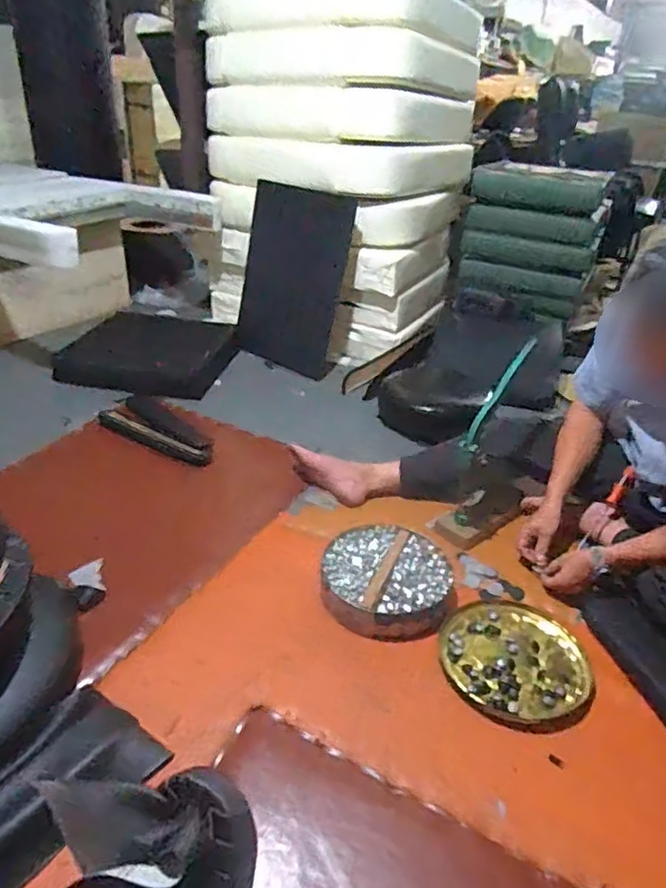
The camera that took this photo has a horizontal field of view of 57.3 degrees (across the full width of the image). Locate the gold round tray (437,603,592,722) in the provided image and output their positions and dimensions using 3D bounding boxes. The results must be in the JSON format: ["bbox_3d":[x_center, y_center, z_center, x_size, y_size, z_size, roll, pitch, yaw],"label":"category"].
[{"bbox_3d":[0.333,0.386,1.118,0.256,0.027,0.245,3,31,-2],"label":"gold round tray"}]

